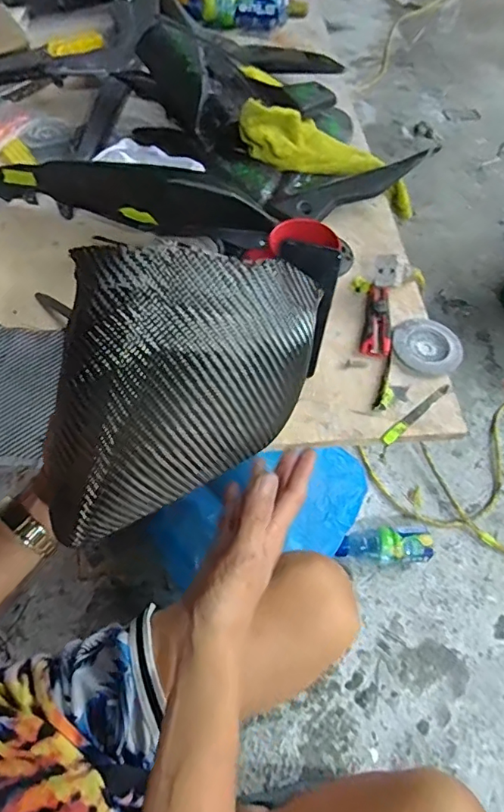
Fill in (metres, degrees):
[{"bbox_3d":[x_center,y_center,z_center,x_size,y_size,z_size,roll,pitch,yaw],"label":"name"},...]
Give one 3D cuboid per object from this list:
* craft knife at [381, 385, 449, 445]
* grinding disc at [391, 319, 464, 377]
[{"bbox_3d":[0.213,0.009,0.652,0.129,0.008,0.014,-37,66,-21],"label":"craft knife"},{"bbox_3d":[0.245,-0.083,0.704,0.091,0.008,0.094,1,59,-1],"label":"grinding disc"}]

